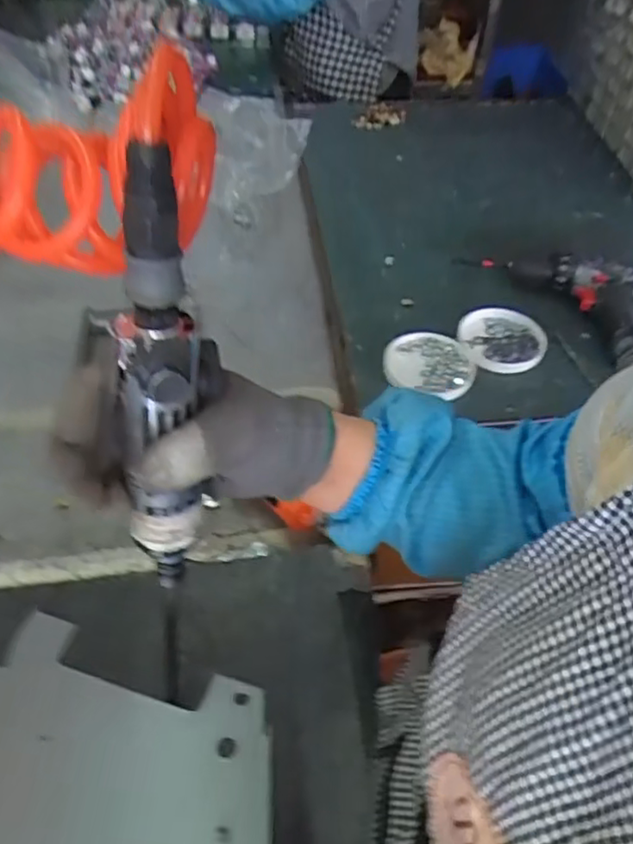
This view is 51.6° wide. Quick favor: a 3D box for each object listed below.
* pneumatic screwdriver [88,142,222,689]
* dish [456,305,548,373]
[{"bbox_3d":[-0.075,-0.013,0.323,0.039,0.233,0.044,11,32,8],"label":"pneumatic screwdriver"},{"bbox_3d":[0.231,-0.103,0.815,0.104,0.026,0.121,2,50,0],"label":"dish"}]

